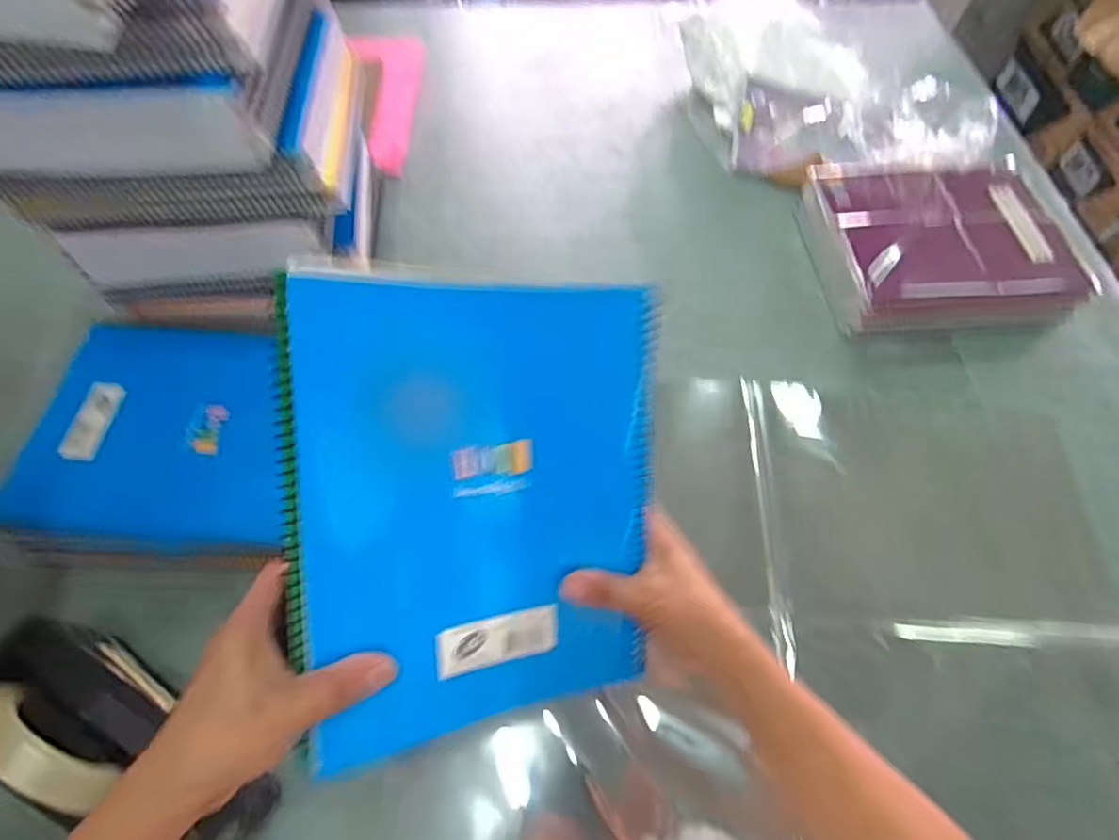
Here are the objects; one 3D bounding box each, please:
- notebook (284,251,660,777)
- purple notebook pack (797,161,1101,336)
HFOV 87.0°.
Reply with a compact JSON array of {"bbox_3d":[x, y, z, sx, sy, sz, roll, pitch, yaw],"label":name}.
[{"bbox_3d":[-0.042,0.051,0.333,0.201,0.021,0.258,-2,94,-24],"label":"notebook"},{"bbox_3d":[0.428,-0.211,0.679,0.251,0.059,0.240,-2,62,-4],"label":"purple notebook pack"}]

